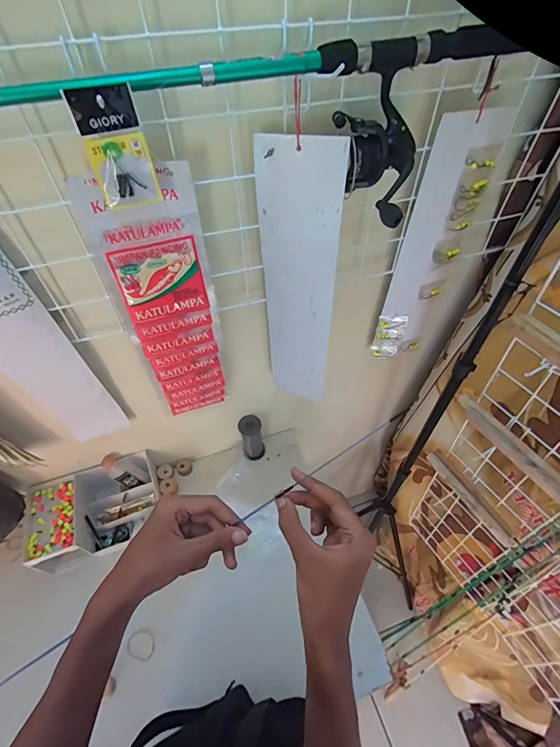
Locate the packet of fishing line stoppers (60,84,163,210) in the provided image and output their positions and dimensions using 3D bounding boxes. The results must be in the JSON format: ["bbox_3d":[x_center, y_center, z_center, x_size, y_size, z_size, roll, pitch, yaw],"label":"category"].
[{"bbox_3d":[-0.144,-0.198,0.329,0.051,0.092,0.008,-19,53,-13],"label":"packet of fishing line stoppers"}]

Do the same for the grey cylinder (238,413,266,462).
[{"bbox_3d":[-0.062,0.144,0.815,0.049,0.108,0.053,-10,52,-6],"label":"grey cylinder"}]

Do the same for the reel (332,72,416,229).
[{"bbox_3d":[0.114,-0.227,0.377,0.079,0.091,0.106,-27,56,-19],"label":"reel"}]

